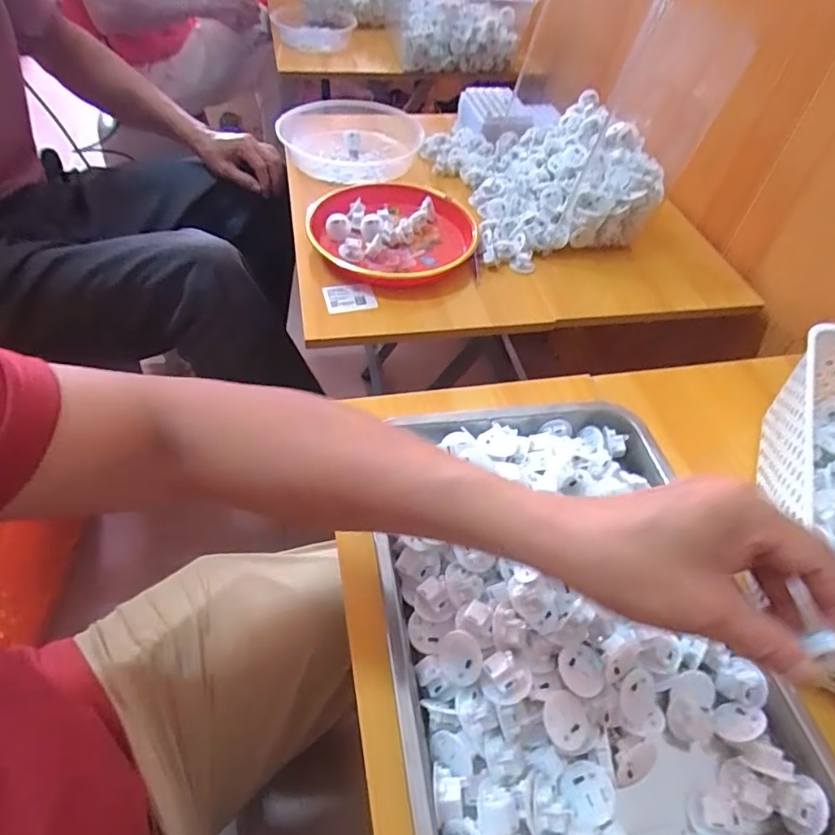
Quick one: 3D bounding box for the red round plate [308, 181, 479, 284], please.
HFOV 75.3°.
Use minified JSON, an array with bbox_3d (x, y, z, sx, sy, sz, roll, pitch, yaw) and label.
[{"bbox_3d":[-0.032,-0.247,0.715,0.210,0.032,0.218,2,50,-3],"label":"red round plate"}]

